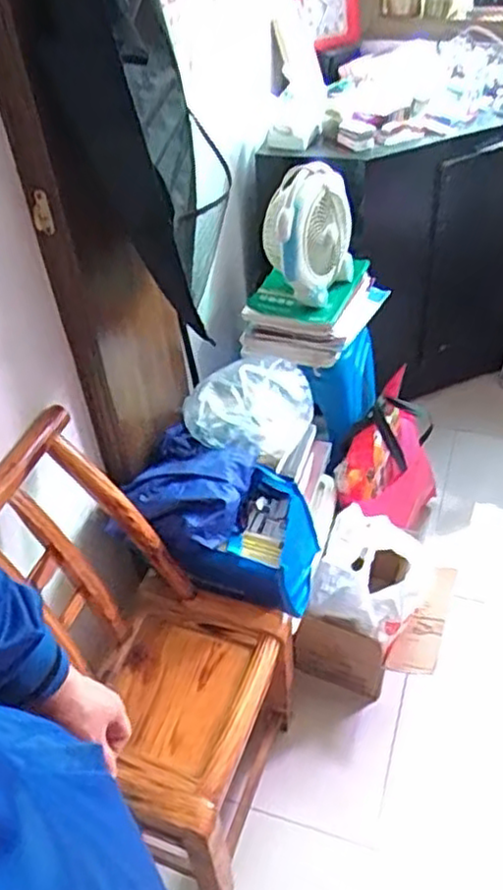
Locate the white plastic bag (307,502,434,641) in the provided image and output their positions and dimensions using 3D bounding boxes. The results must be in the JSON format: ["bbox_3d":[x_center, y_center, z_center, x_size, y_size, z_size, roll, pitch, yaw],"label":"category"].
[{"bbox_3d":[0.247,0.253,1.427,0.214,0.121,0.252,12,46,17],"label":"white plastic bag"}]

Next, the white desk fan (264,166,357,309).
[{"bbox_3d":[0.126,-0.428,1.441,0.117,0.256,0.206,27,52,30],"label":"white desk fan"}]

